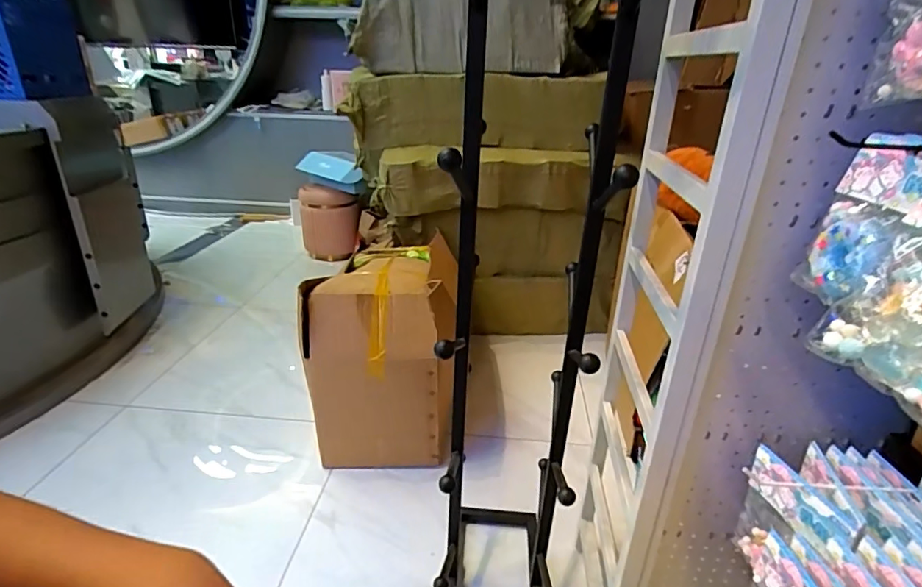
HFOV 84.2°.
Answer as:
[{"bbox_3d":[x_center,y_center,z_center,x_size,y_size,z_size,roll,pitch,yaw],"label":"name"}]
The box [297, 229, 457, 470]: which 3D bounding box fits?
[{"bbox_3d":[-0.214,0.148,1.634,0.388,0.527,0.602,3,24,3],"label":"box"}]

